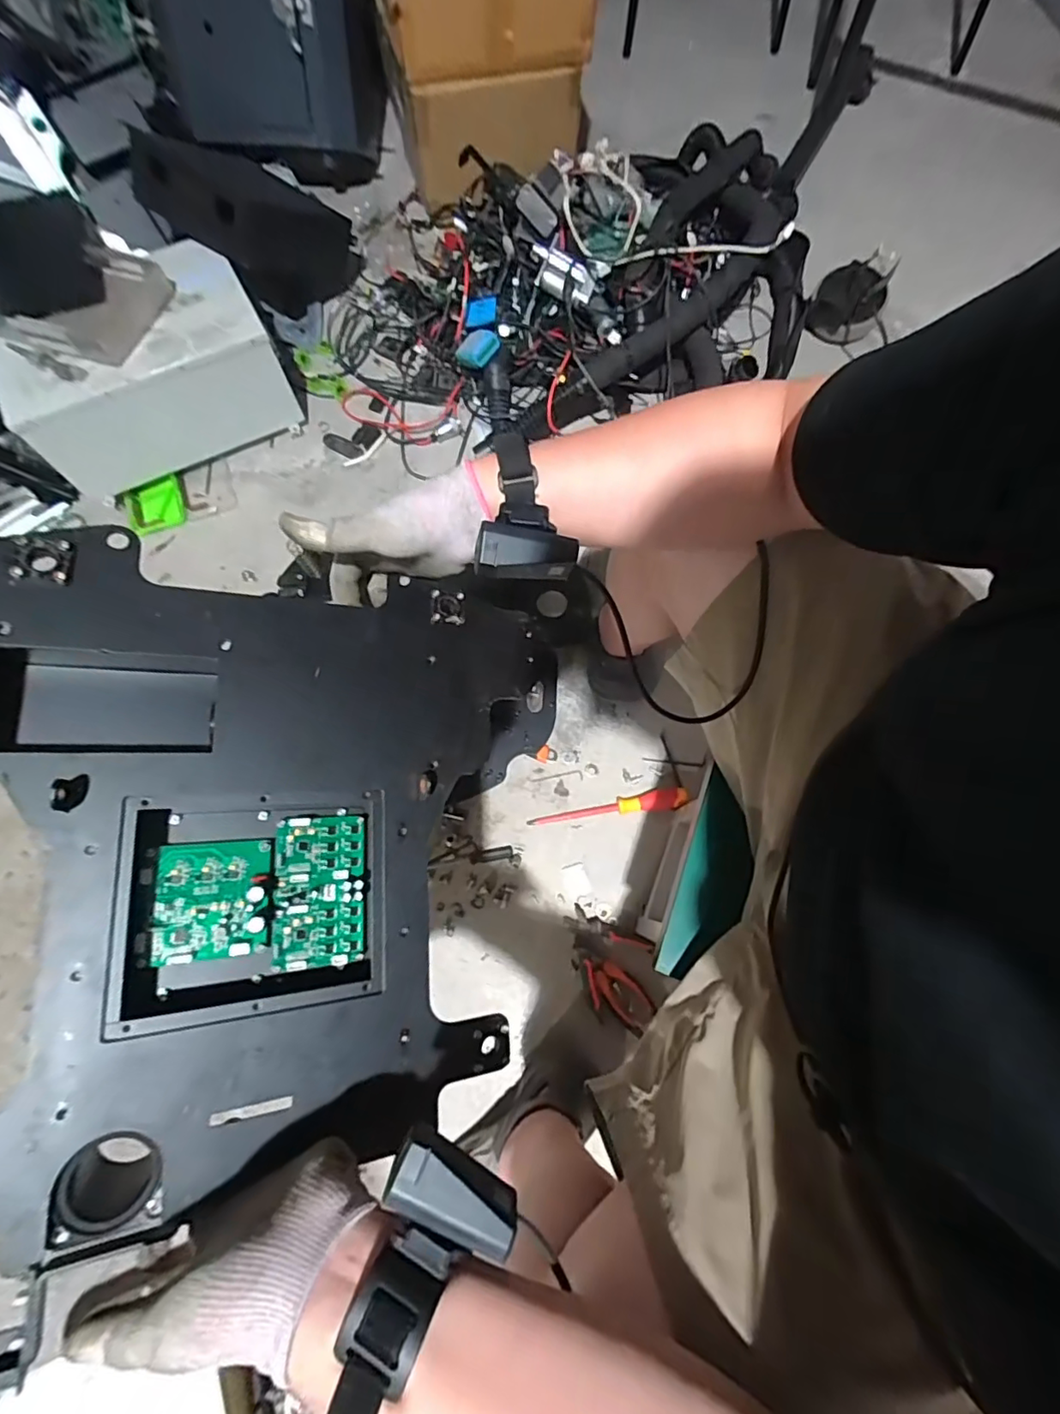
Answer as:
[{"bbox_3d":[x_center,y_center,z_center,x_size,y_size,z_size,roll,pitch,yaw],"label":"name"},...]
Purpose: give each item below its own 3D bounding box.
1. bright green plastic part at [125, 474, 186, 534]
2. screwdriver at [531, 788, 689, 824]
[{"bbox_3d":[-0.723,-0.387,1.069,0.100,0.020,0.115,-21,73,-6],"label":"bright green plastic part"},{"bbox_3d":[0.125,0.158,0.892,0.250,0.035,0.035,-6,72,-1],"label":"screwdriver"}]

